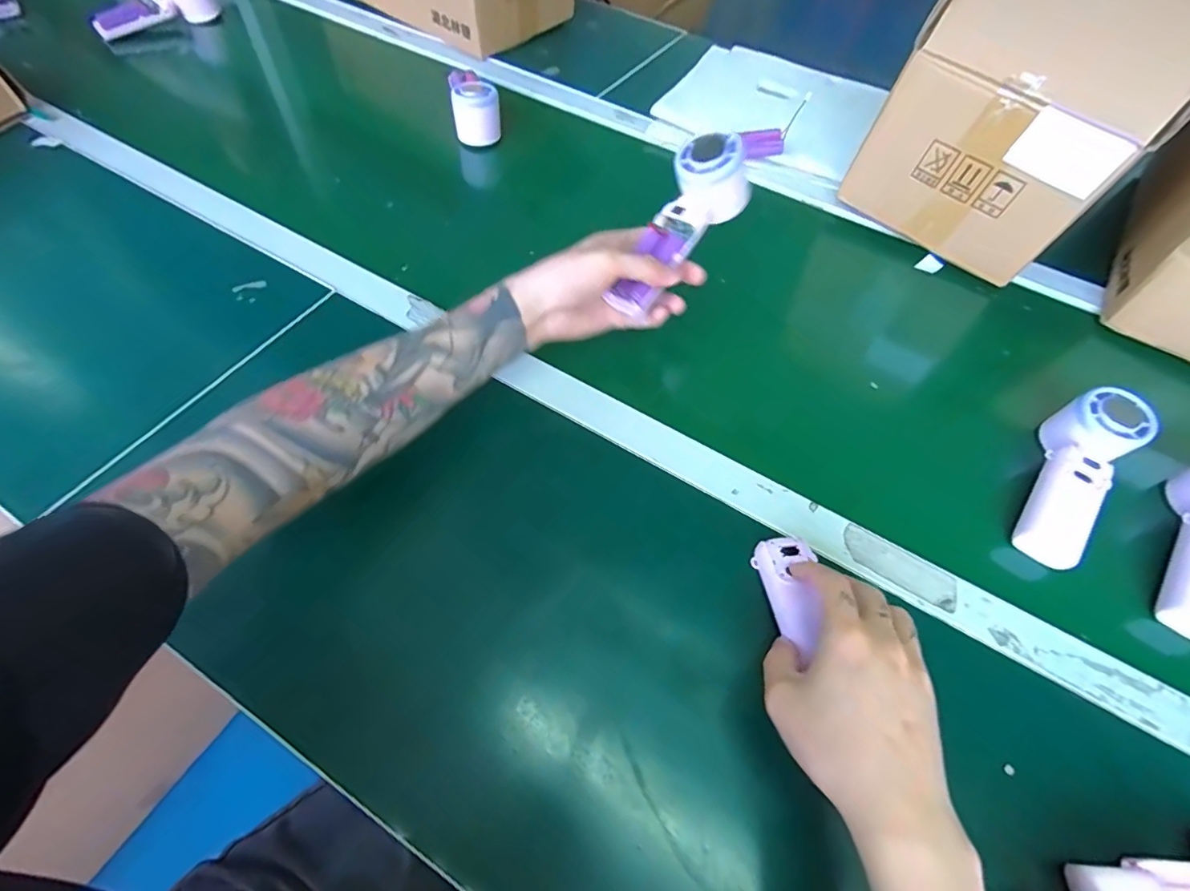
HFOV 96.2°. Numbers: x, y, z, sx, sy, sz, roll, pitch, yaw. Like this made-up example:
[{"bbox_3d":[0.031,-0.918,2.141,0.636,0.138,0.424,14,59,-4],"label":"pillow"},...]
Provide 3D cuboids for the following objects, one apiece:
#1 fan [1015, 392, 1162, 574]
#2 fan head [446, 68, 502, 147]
[{"bbox_3d":[0.392,0.020,0.433,0.057,0.045,0.159,38,65,18],"label":"fan"},{"bbox_3d":[-0.147,-0.412,0.660,0.058,0.055,0.057,-7,60,-7],"label":"fan head"}]

